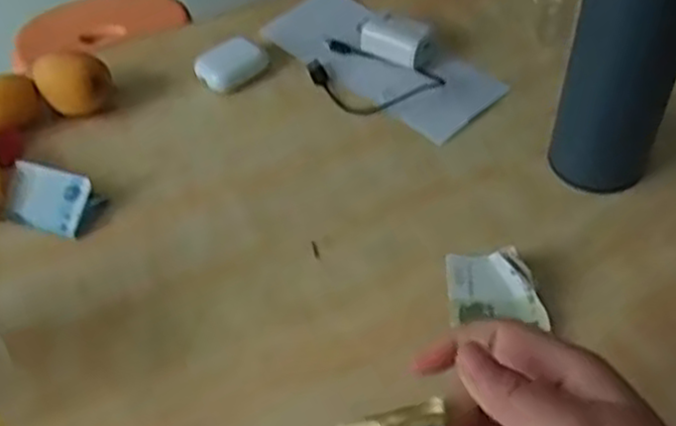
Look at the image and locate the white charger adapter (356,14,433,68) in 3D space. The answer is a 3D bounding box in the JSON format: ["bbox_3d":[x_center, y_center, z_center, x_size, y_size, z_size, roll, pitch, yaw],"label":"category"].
[{"bbox_3d":[0.045,-0.145,0.646,0.069,0.030,0.035,25,55,23],"label":"white charger adapter"}]

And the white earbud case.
[{"bbox_3d":[-0.090,-0.125,0.646,0.057,0.020,0.040,-26,52,-18],"label":"white earbud case"}]

